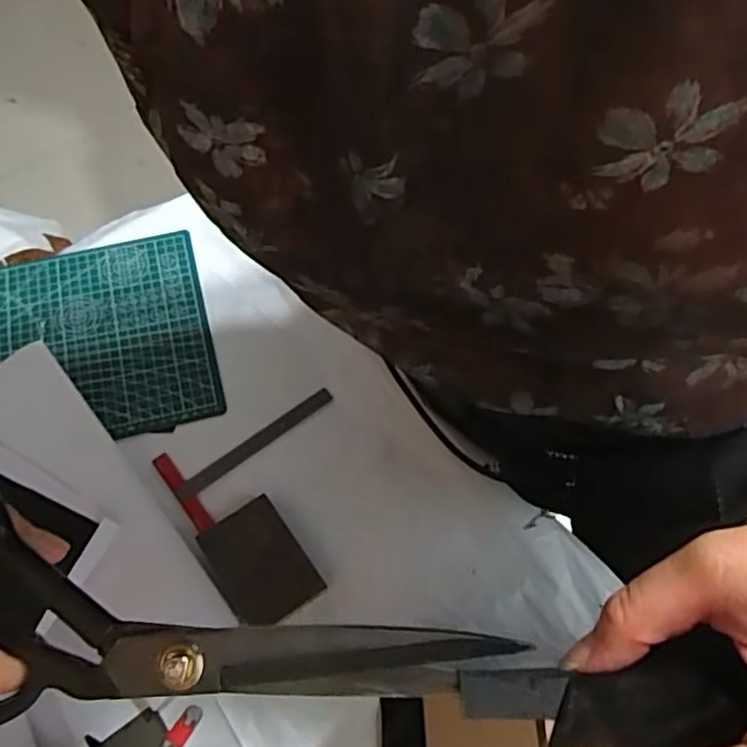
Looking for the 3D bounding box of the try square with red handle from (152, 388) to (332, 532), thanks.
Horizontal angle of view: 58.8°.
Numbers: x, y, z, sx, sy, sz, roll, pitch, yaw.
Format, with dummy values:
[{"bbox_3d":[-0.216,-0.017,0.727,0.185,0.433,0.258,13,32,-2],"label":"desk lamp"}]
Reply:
[{"bbox_3d":[-0.111,0.064,0.615,0.167,0.009,0.078,-35,73,-15],"label":"try square with red handle"}]

